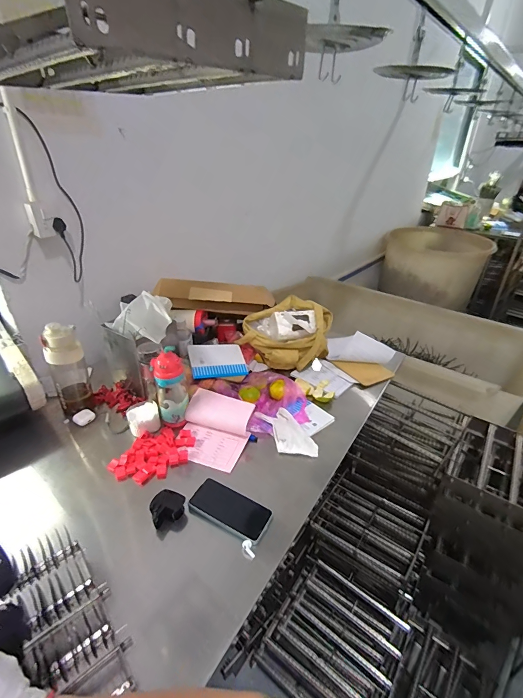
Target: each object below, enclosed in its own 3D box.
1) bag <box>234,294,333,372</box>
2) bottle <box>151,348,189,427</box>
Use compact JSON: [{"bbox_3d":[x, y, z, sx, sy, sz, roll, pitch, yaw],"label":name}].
[{"bbox_3d":[0.084,-0.052,1.169,0.273,0.171,0.211,12,32,16],"label":"bag"},{"bbox_3d":[-0.230,0.097,0.877,0.074,0.202,0.069,-7,32,-14],"label":"bottle"}]

